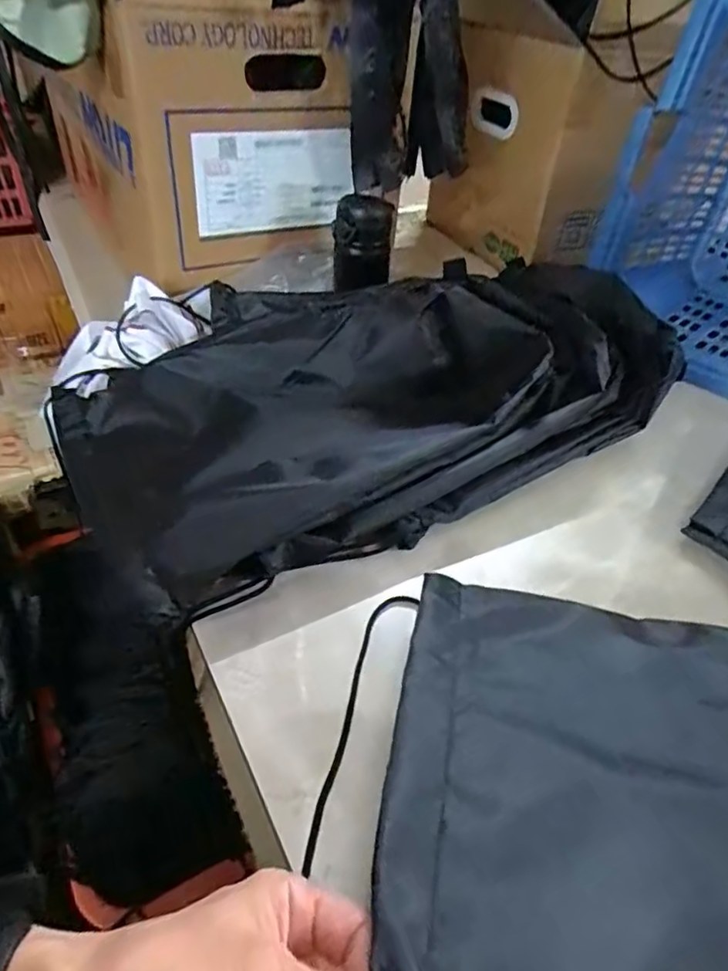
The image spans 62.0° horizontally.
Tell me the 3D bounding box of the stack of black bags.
[{"bbox_3d":[0.006,-0.105,0.577,0.515,0.089,0.328,-21,49,-27],"label":"stack of black bags"}]

